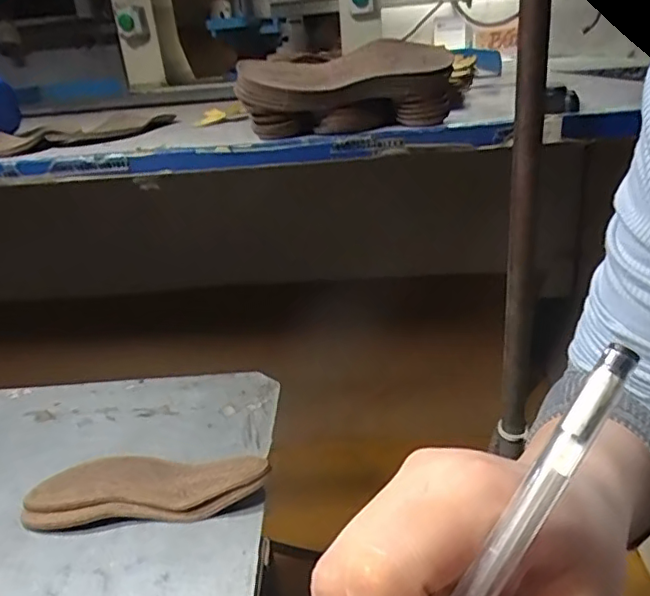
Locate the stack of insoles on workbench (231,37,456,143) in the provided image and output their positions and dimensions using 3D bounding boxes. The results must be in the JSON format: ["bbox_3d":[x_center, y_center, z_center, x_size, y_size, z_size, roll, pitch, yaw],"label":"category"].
[{"bbox_3d":[0.024,-0.243,0.649,0.239,0.086,0.116,-7,24,-5],"label":"stack of insoles on workbench"}]

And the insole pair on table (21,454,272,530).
[{"bbox_3d":[-0.172,0.176,0.554,0.228,0.034,0.096,-5,25,-2],"label":"insole pair on table"}]

